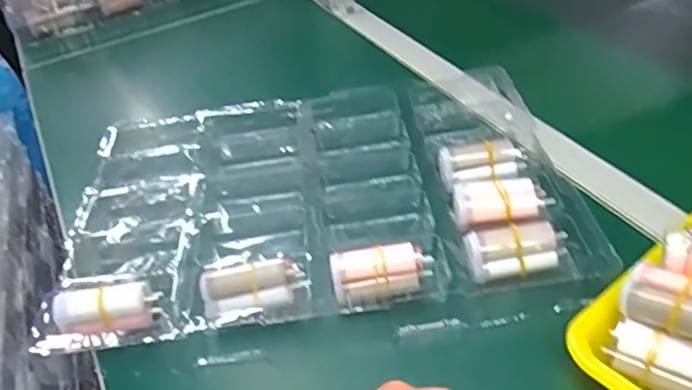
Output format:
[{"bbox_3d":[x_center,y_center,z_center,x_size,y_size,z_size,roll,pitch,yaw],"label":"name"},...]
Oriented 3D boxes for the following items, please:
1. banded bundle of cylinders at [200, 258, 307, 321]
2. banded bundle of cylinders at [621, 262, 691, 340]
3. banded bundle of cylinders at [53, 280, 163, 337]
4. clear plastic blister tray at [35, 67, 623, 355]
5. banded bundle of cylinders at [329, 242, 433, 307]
[{"bbox_3d":[-0.066,0.063,0.435,0.071,0.030,0.028,-6,39,1],"label":"banded bundle of cylinders"},{"bbox_3d":[0.193,0.063,0.347,0.028,0.029,0.066,-35,47,-30],"label":"banded bundle of cylinders"},{"bbox_3d":[-0.169,0.083,0.434,0.065,0.027,0.029,-7,39,-1],"label":"banded bundle of cylinders"},{"bbox_3d":[-0.024,-0.012,0.536,0.407,0.043,0.304,-8,39,-2],"label":"clear plastic blister tray"},{"bbox_3d":[0.026,0.055,0.433,0.069,0.028,0.036,-12,40,-7],"label":"banded bundle of cylinders"}]

